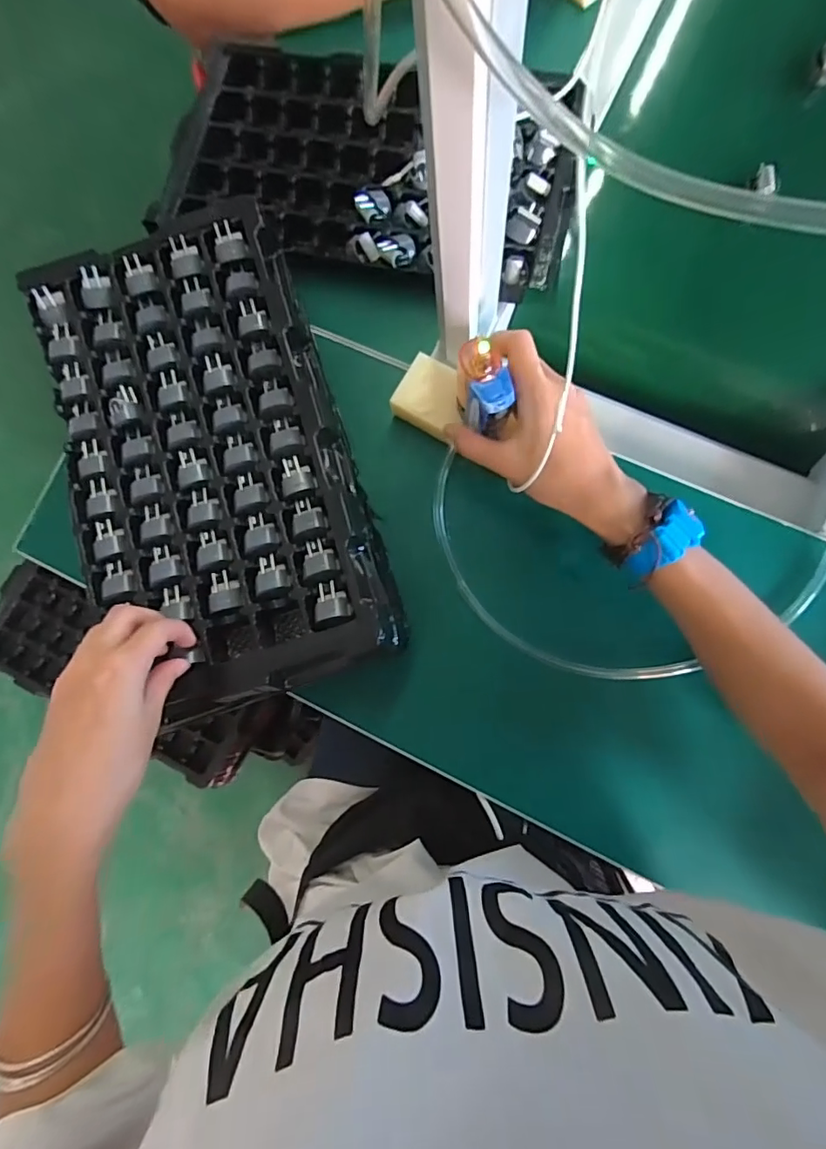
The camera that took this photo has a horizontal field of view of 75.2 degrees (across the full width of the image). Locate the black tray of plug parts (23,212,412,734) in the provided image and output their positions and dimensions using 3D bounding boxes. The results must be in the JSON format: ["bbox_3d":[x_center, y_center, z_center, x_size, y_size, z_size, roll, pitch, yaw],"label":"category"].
[{"bbox_3d":[-0.154,-0.085,0.408,0.198,0.049,0.353,-18,81,4],"label":"black tray of plug parts"}]

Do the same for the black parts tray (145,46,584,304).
[{"bbox_3d":[-0.040,-0.359,0.471,0.354,0.025,0.194,15,85,8],"label":"black parts tray"}]

